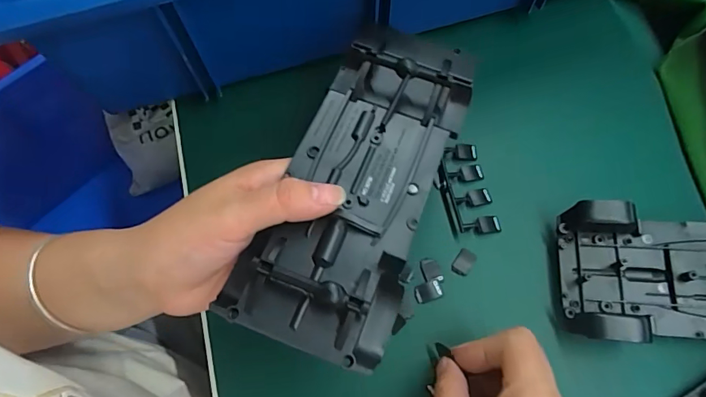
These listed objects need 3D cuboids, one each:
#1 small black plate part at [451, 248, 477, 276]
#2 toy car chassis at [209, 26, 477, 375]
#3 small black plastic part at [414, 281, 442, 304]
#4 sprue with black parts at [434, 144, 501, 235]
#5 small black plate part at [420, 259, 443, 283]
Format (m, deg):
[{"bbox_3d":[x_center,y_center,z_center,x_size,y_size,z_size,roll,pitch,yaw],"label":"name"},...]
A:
[{"bbox_3d":[0.070,0.040,0.280,0.011,0.004,0.017,32,72,13],"label":"small black plate part"},{"bbox_3d":[0.006,-0.010,0.219,0.070,0.034,0.170,18,65,8],"label":"toy car chassis"},{"bbox_3d":[0.046,0.057,0.273,0.017,0.004,0.011,-18,69,-6],"label":"small black plastic part"},{"bbox_3d":[0.075,-0.006,0.298,0.032,0.006,0.064,-10,69,-3],"label":"sprue with black parts"},{"bbox_3d":[0.049,0.045,0.278,0.010,0.004,0.015,-17,69,-5],"label":"small black plate part"}]

